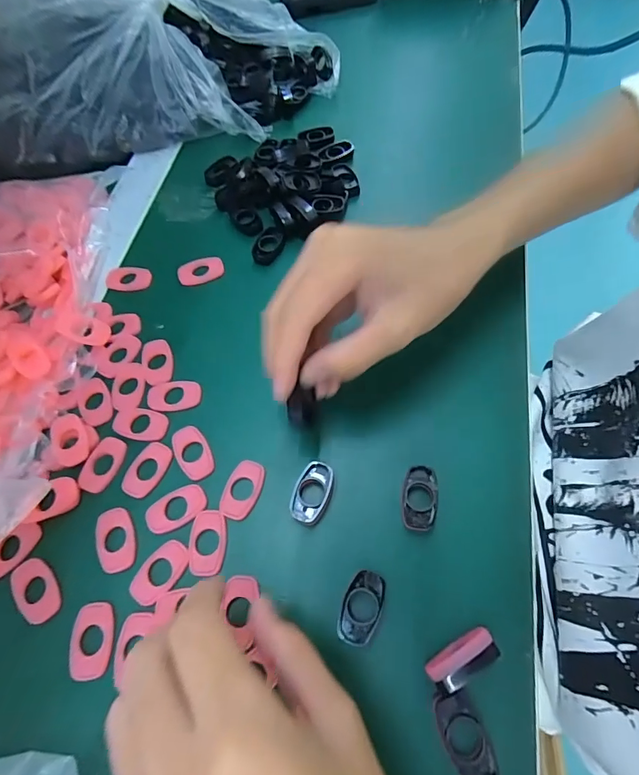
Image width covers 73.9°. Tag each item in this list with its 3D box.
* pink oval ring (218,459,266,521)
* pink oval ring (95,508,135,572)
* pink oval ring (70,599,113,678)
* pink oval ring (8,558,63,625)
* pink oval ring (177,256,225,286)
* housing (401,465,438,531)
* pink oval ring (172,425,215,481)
[{"bbox_3d":[-0.042,0.056,0.235,0.019,0.004,0.032,17,66,11],"label":"pink oval ring"},{"bbox_3d":[-0.109,0.080,0.225,0.020,0.004,0.033,-18,65,-6],"label":"pink oval ring"},{"bbox_3d":[-0.111,0.122,0.206,0.020,0.004,0.032,-9,64,-1],"label":"pink oval ring"},{"bbox_3d":[-0.146,0.103,0.217,0.033,0.004,0.021,39,72,19],"label":"pink oval ring"},{"bbox_3d":[-0.087,-0.086,0.309,0.033,0.004,0.020,-16,64,-5],"label":"pink oval ring"},{"bbox_3d":[0.052,0.057,0.223,0.018,0.006,0.033,5,65,6],"label":"housing"},{"bbox_3d":[-0.074,0.037,0.246,0.019,0.004,0.035,-29,66,-11],"label":"pink oval ring"}]

